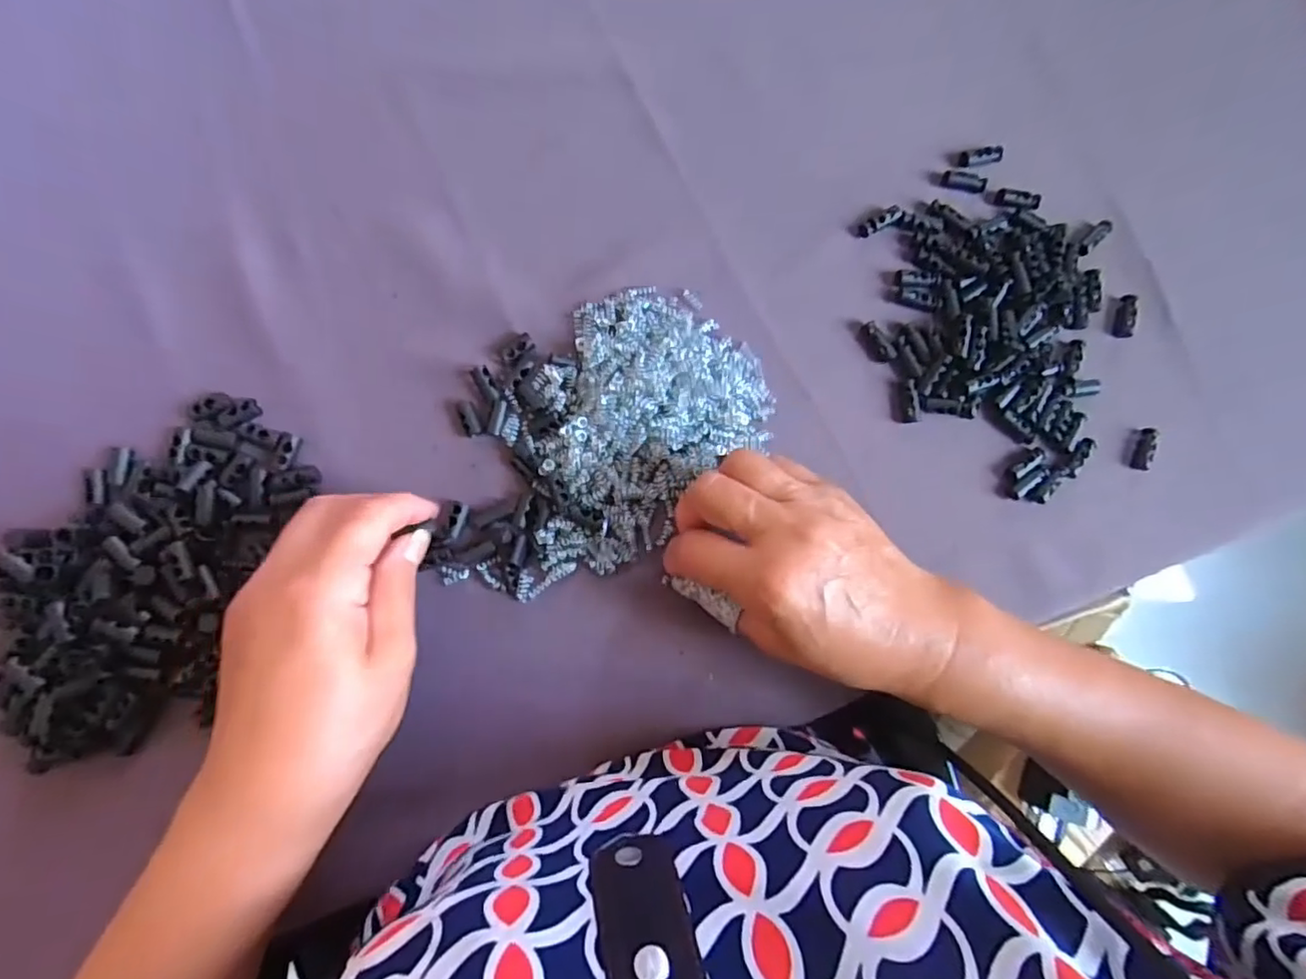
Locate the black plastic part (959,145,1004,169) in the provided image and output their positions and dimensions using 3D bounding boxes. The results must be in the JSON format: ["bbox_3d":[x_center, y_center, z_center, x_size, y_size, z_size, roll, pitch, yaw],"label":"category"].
[{"bbox_3d":[0.192,-0.194,0.366,0.029,0.006,0.010,-14,88,-9],"label":"black plastic part"}]

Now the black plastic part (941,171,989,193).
[{"bbox_3d":[0.182,-0.180,0.363,0.026,0.005,0.009,6,86,-8],"label":"black plastic part"}]

